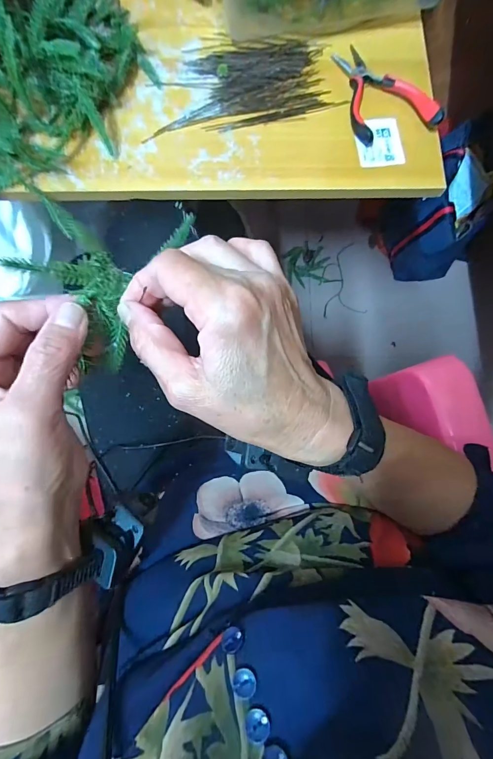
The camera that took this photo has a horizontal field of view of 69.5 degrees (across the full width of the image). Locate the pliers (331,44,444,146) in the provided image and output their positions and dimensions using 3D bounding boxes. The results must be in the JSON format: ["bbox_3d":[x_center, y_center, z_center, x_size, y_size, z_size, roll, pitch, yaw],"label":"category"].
[{"bbox_3d":[0.153,-0.325,0.391,0.089,0.020,0.126,-12,80,-3],"label":"pliers"}]

